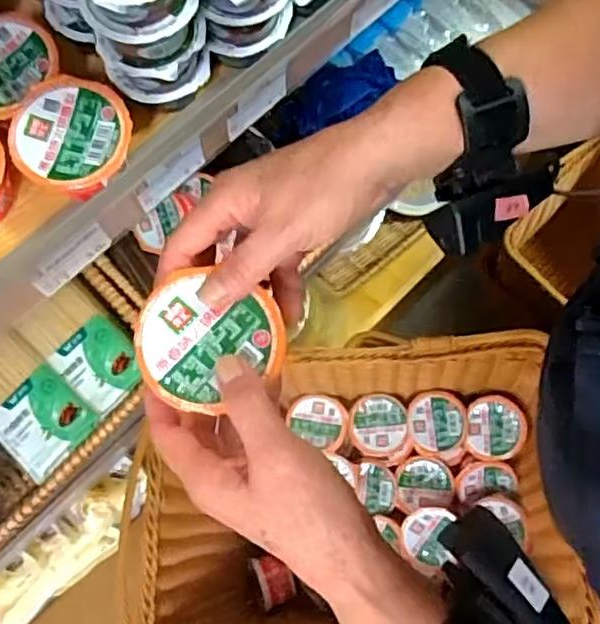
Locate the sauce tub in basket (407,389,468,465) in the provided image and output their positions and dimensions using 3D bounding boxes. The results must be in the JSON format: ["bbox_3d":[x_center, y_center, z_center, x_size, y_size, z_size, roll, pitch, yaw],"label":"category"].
[{"bbox_3d":[0.179,0.151,0.850,0.076,0.045,0.087,-1,70,3],"label":"sauce tub in basket"}]

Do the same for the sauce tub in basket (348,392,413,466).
[{"bbox_3d":[0.103,0.148,0.826,0.081,0.042,0.082,13,81,11],"label":"sauce tub in basket"}]

